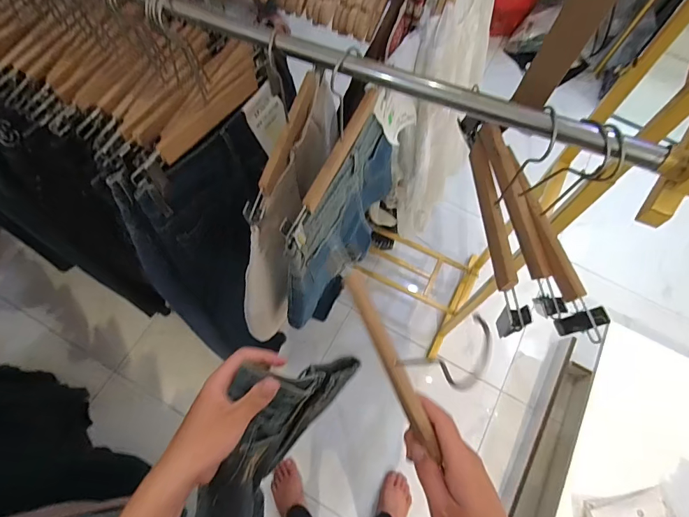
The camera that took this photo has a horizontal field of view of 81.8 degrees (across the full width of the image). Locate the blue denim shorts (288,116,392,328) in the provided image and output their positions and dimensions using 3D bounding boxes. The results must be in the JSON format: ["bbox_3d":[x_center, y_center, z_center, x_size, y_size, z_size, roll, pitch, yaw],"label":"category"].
[{"bbox_3d":[0.011,-0.076,0.724,0.071,0.322,0.359,24,69,7],"label":"blue denim shorts"}]

